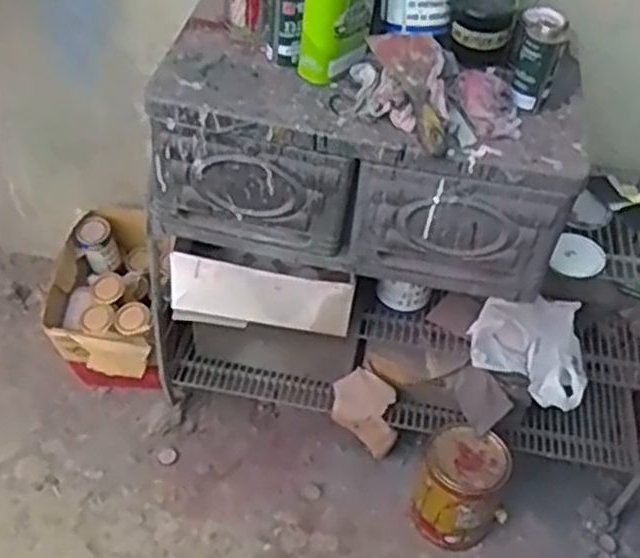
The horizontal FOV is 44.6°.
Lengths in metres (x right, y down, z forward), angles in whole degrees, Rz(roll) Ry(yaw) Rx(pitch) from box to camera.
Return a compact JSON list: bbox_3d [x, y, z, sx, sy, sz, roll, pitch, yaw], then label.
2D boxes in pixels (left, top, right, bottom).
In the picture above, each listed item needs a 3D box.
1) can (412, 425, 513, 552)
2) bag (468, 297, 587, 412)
[{"bbox_3d":[0.273,0.410,1.515,0.165,0.212,0.151,3,49,-4],"label":"can"},{"bbox_3d":[0.372,0.111,1.341,0.201,0.091,0.191,29,52,18],"label":"bag"}]

